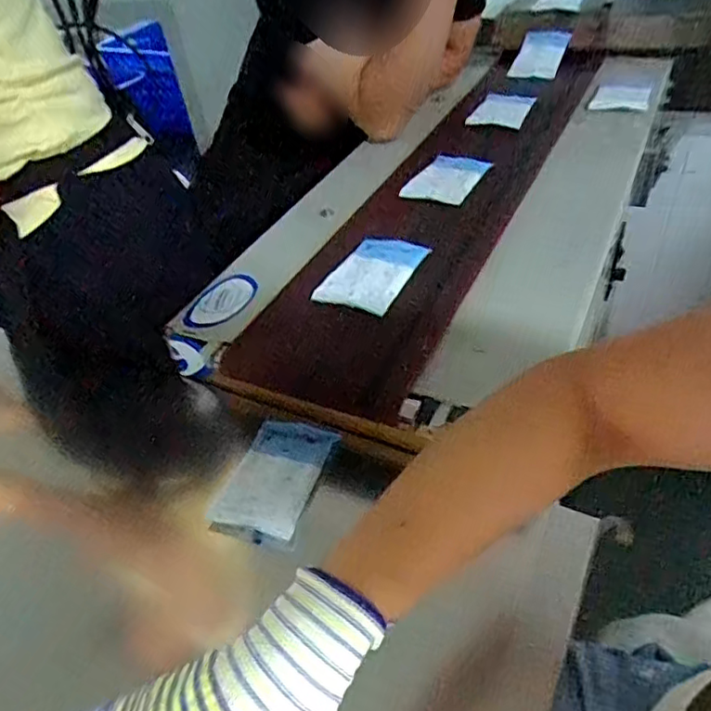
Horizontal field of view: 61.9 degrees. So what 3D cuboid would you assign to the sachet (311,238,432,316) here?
[{"bbox_3d":[0.020,-0.097,0.665,0.083,0.013,0.135,16,48,23],"label":"sachet"}]

